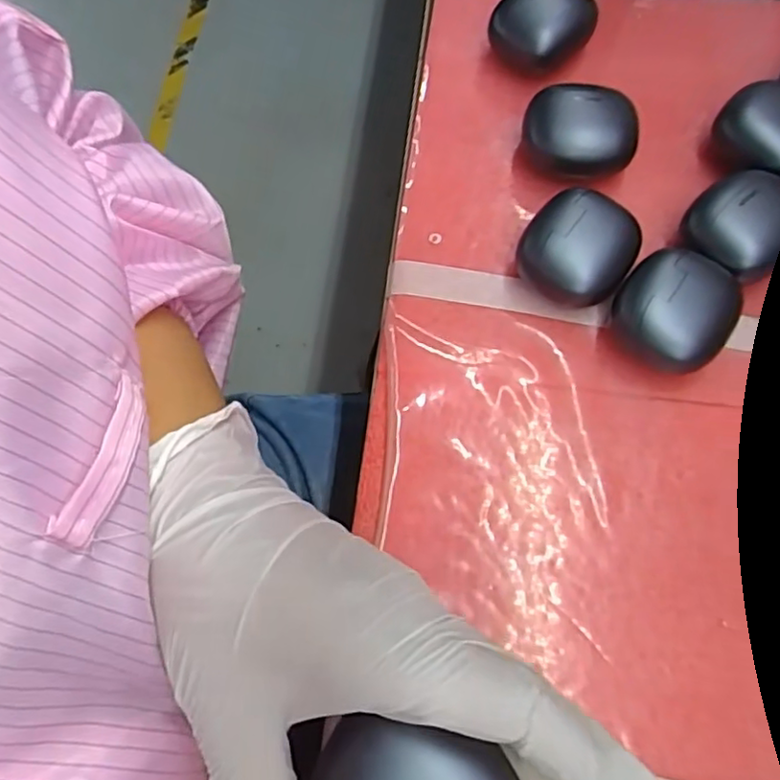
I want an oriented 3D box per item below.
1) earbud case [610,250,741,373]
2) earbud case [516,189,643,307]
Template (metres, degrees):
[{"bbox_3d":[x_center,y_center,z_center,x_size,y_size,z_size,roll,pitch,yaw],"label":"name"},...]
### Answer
[{"bbox_3d":[0.129,-0.033,0.288,0.049,0.032,0.051,35,74,14],"label":"earbud case"},{"bbox_3d":[0.090,-0.067,0.302,0.049,0.032,0.045,31,73,13],"label":"earbud case"}]

